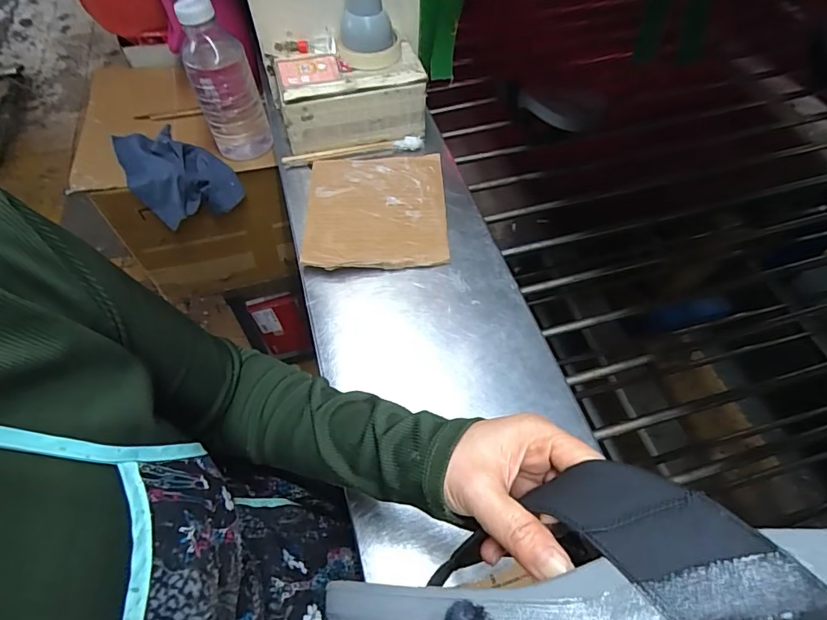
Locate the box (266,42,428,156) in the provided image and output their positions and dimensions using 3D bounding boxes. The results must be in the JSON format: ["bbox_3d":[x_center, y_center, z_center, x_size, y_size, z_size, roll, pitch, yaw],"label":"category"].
[{"bbox_3d":[-0.089,-0.293,0.654,0.200,0.084,0.119,-7,57,-5],"label":"box"}]

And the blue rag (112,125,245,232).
[{"bbox_3d":[-0.399,-0.220,0.775,0.238,0.074,0.121,34,62,22],"label":"blue rag"}]

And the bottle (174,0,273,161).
[{"bbox_3d":[-0.277,-0.326,0.710,0.085,0.230,0.063,-13,56,-8],"label":"bottle"}]

